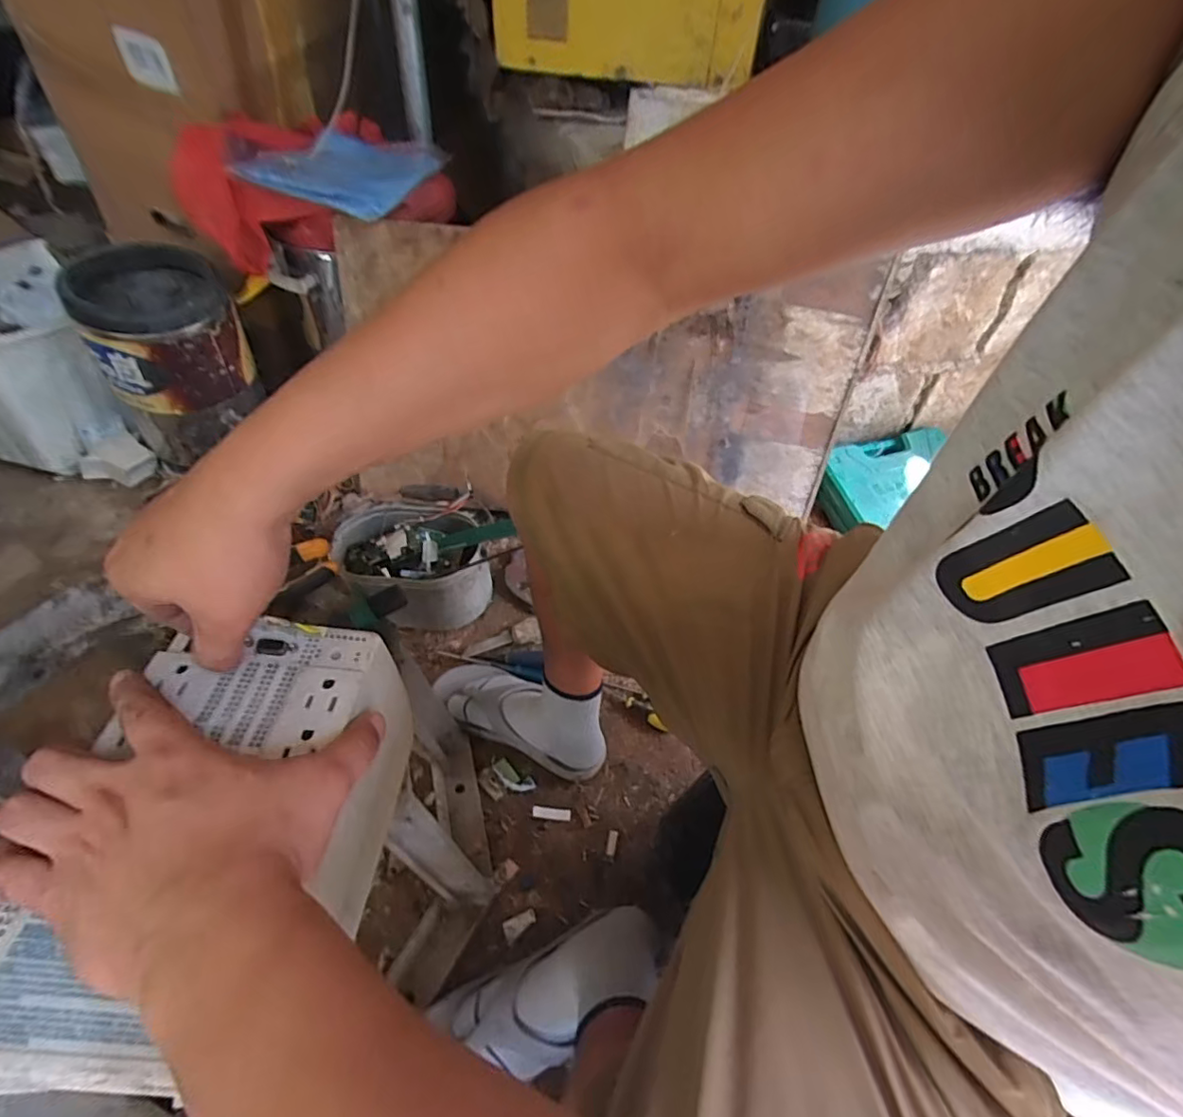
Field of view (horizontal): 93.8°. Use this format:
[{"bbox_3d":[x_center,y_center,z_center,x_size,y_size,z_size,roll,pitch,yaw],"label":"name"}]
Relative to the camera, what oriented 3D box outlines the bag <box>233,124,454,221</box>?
[{"bbox_3d":[-0.442,-0.709,0.992,0.280,0.060,0.325,11,50,4],"label":"bag"}]

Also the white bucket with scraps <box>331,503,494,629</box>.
[{"bbox_3d":[-0.284,0.017,0.924,0.212,0.134,0.174,-7,51,-11],"label":"white bucket with scraps"}]

